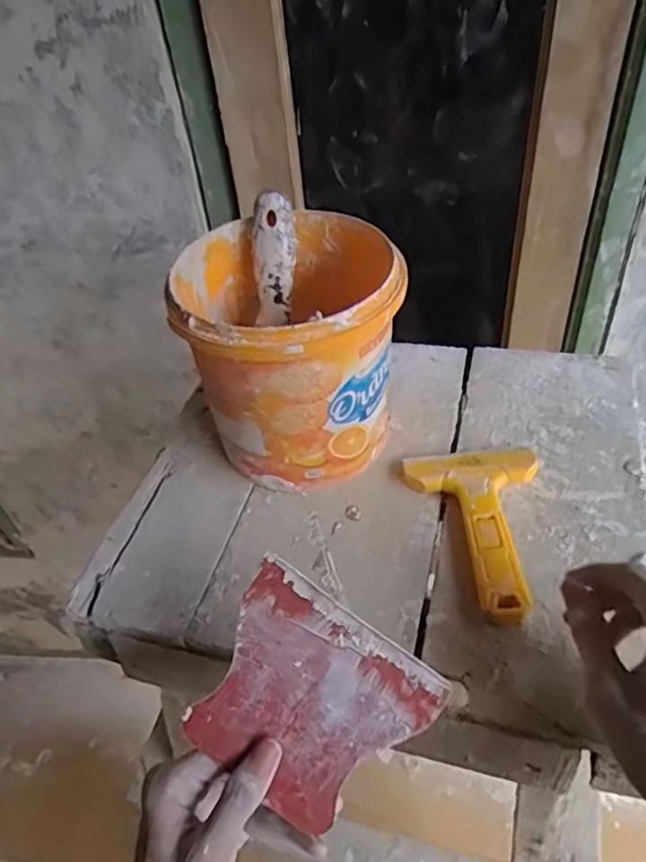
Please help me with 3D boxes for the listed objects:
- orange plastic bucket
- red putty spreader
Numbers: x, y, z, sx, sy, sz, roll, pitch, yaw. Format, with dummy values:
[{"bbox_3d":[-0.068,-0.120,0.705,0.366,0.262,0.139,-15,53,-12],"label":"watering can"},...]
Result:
[{"bbox_3d":[-0.023,-0.061,0.488,0.153,0.153,0.160,-4,44,4],"label":"orange plastic bucket"},{"bbox_3d":[-0.009,0.144,0.333,0.116,0.004,0.102,35,83,7],"label":"red putty spreader"}]

